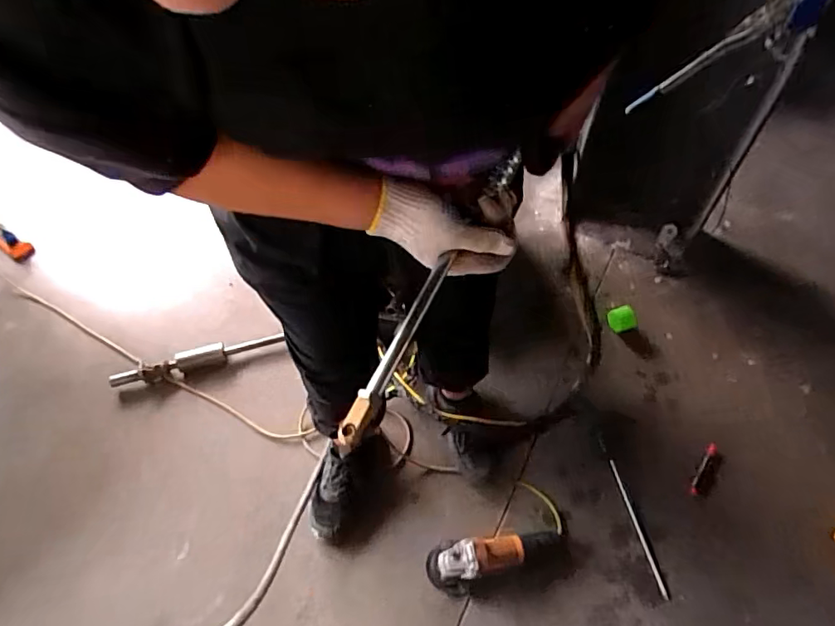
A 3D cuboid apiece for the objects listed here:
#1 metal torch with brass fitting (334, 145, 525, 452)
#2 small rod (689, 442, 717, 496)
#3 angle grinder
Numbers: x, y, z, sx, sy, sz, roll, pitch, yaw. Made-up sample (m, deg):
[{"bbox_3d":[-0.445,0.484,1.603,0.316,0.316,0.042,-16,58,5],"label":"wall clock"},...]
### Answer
[{"bbox_3d":[0.014,-0.026,0.515,0.021,0.018,0.358,22,68,19],"label":"metal torch with brass fitting"},{"bbox_3d":[0.703,0.378,1.259,0.022,0.013,0.170,30,56,24],"label":"small rod"},{"bbox_3d":[0.178,0.511,1.091,0.306,0.095,0.100,-4,48,-19],"label":"angle grinder"}]

